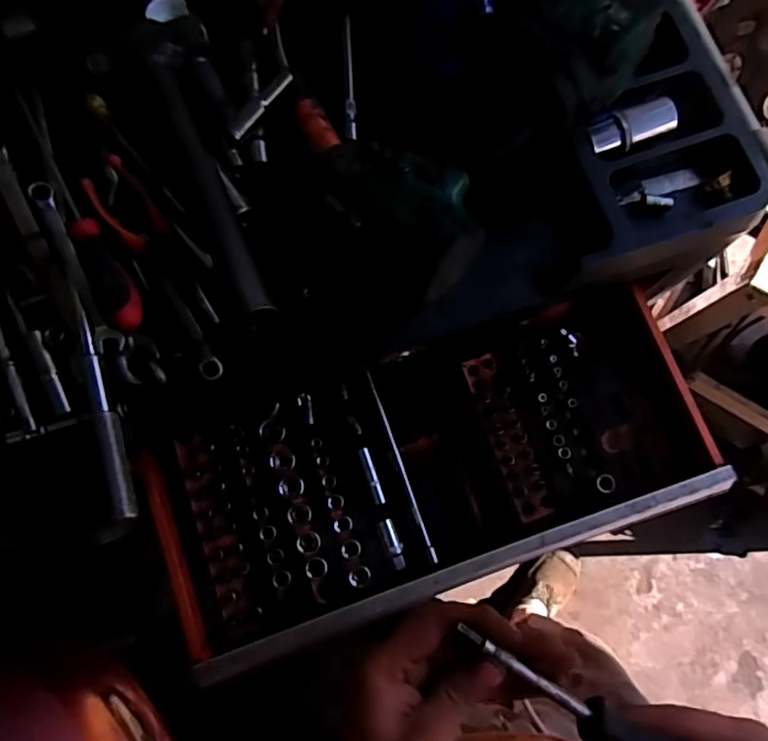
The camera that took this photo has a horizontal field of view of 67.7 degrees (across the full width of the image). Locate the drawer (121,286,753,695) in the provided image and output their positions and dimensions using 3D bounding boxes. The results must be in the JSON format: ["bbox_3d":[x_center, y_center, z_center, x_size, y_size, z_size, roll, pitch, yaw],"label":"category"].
[{"bbox_3d":[0.043,0.098,0.642,0.601,0.058,0.290,-19,79,-4],"label":"drawer"}]

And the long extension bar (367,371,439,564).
[{"bbox_3d":[0.019,0.108,0.652,0.007,0.008,0.223,-19,79,-4],"label":"long extension bar"}]

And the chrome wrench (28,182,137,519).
[{"bbox_3d":[-0.243,-0.022,0.472,0.023,0.025,0.289,-19,79,-4],"label":"chrome wrench"}]

